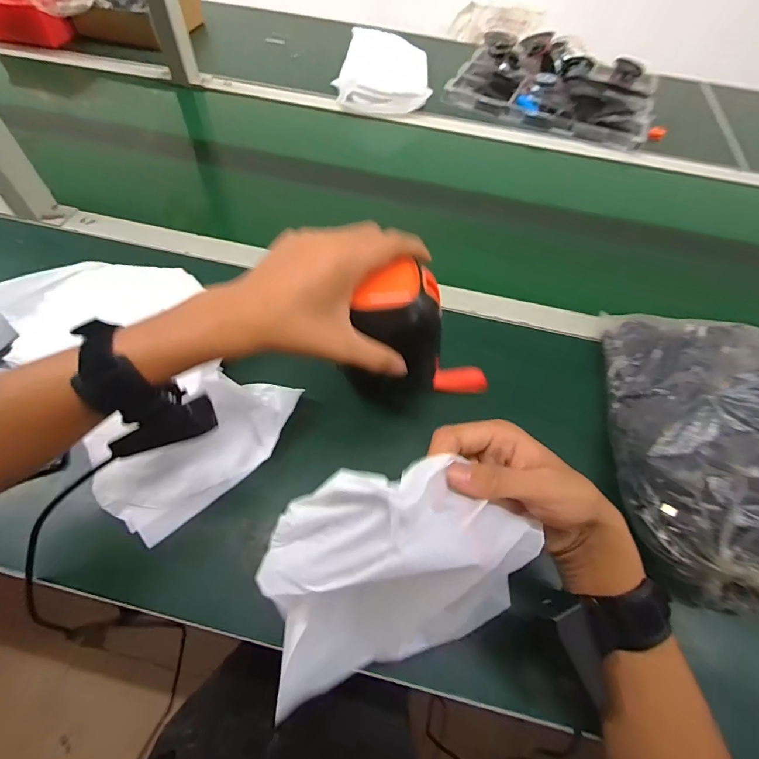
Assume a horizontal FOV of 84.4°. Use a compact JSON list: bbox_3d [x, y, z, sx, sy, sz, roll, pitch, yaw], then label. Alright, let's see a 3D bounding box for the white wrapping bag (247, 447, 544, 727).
[{"bbox_3d":[0.020,0.124,0.265,0.174,0.173,0.037,-6,29,-14],"label":"white wrapping bag"}]

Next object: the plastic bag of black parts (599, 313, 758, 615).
[{"bbox_3d":[0.314,0.039,0.392,0.145,0.109,0.300,13,57,5],"label":"plastic bag of black parts"}]

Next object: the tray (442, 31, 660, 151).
[{"bbox_3d":[0.375,-0.626,0.874,0.389,0.042,0.347,24,59,12],"label":"tray"}]

